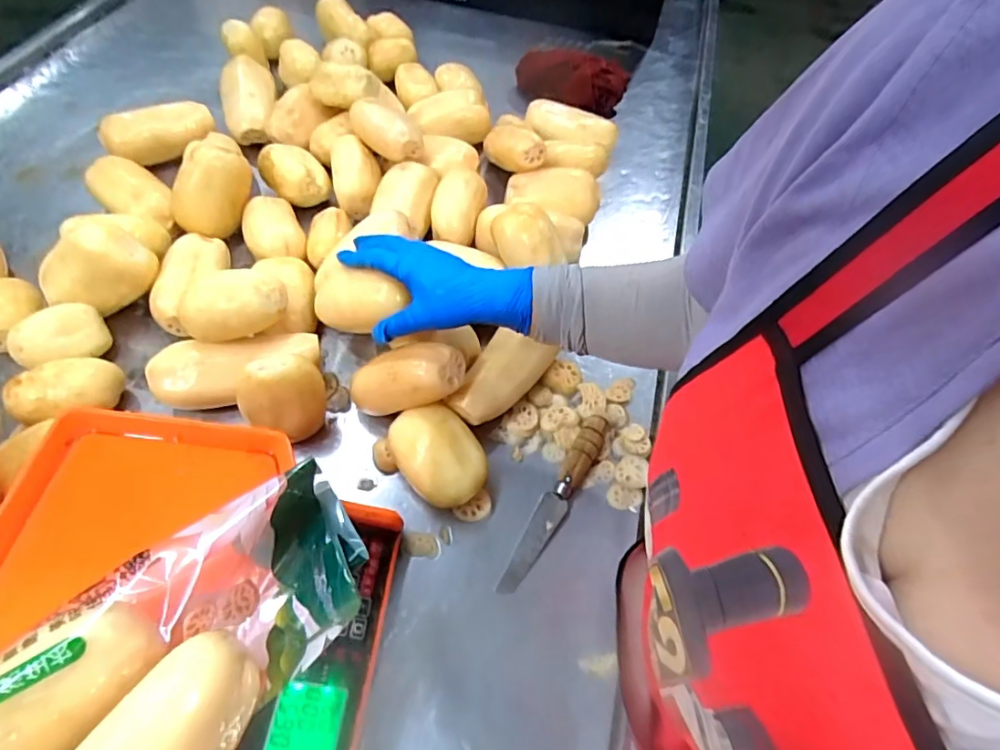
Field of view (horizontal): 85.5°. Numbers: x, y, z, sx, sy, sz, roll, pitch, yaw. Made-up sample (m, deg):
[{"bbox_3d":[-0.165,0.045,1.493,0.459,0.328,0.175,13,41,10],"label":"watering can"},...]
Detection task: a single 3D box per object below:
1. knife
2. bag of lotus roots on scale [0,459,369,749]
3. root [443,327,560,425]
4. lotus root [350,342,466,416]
[{"bbox_3d":[0.056,0.124,0.537,0.028,0.027,0.194,29,61,13],"label":"knife"},{"bbox_3d":[-0.193,0.175,0.311,0.259,0.075,0.137,-36,67,-23],"label":"bag of lotus roots on scale"},{"bbox_3d":[-0.002,0.007,0.585,0.064,0.058,0.121,34,62,16],"label":"root"},{"bbox_3d":[-0.098,0.004,0.546,0.125,0.050,0.062,-17,57,15],"label":"lotus root"}]

